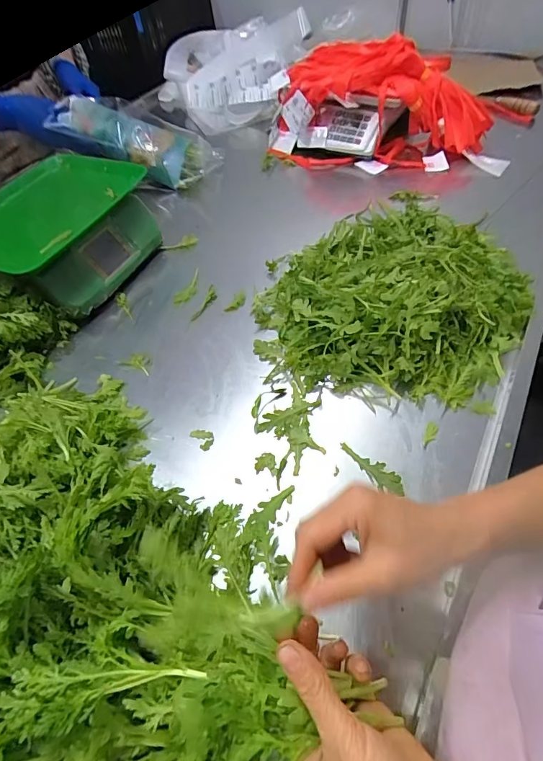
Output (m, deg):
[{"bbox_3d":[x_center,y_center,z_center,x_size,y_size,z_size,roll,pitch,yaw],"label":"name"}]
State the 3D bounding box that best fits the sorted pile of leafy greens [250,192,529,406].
[{"bbox_3d":[0.178,-0.157,0.608,0.350,0.079,0.433,16,56,16],"label":"sorted pile of leafy greens"}]

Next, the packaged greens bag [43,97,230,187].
[{"bbox_3d":[-0.247,-0.472,0.813,0.283,0.081,0.117,18,53,-10],"label":"packaged greens bag"}]

